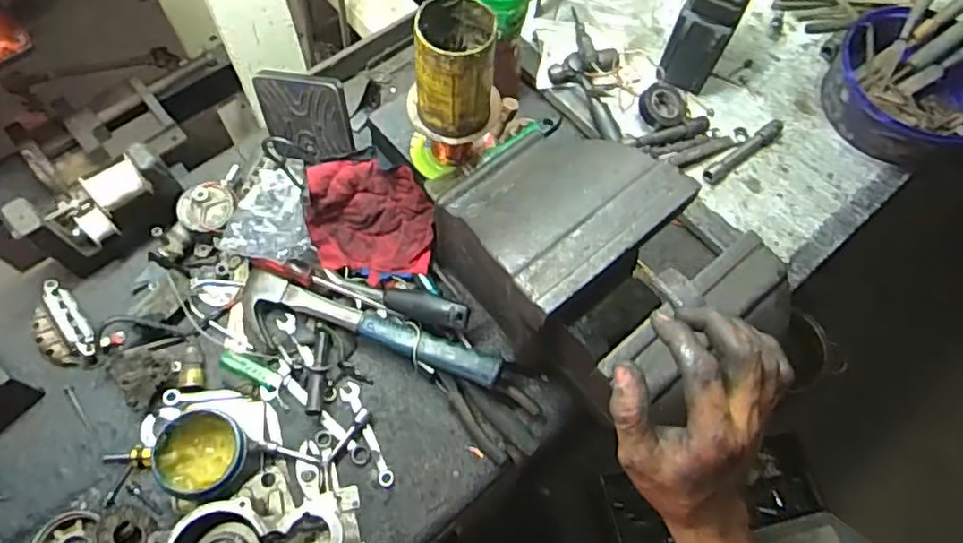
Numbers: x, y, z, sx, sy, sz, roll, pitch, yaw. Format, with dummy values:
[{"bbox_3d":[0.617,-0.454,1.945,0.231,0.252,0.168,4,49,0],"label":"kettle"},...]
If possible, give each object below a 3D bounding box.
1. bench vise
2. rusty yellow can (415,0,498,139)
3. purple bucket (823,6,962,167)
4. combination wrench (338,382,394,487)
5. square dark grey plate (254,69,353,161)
[{"bbox_3d":[0.102,0.000,0.653,0.195,0.225,0.315,-35,72,-17],"label":"bench vise"},{"bbox_3d":[-0.026,-0.195,0.604,0.075,0.112,0.081,-2,66,-4],"label":"rusty yellow can"},{"bbox_3d":[0.607,-0.258,0.880,0.212,0.089,0.253,22,67,7],"label":"purple bucket"},{"bbox_3d":[-0.133,0.190,0.727,0.021,0.007,0.127,-24,69,-13],"label":"combination wrench"},{"bbox_3d":[-0.193,-0.171,0.689,0.103,0.094,0.013,10,43,12],"label":"square dark grey plate"}]

